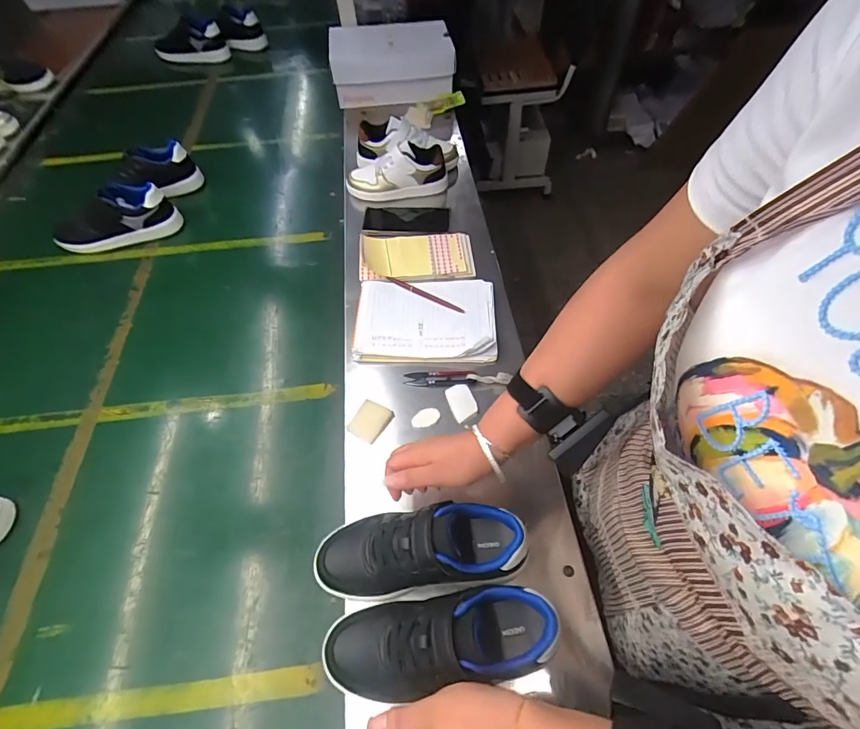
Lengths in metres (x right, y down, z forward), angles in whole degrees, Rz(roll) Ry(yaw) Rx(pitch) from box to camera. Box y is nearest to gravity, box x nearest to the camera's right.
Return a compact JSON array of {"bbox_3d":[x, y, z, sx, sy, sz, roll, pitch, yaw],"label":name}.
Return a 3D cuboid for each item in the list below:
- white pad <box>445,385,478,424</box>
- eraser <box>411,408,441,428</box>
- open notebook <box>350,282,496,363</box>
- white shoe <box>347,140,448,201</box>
[{"bbox_3d":[0.044,0.051,0.594,0.034,0.005,0.055,-15,57,-8],"label":"white pad"},{"bbox_3d":[-0.006,0.073,0.584,0.040,0.005,0.023,-22,58,-12],"label":"eraser"},{"bbox_3d":[-0.008,-0.074,0.665,0.214,0.022,0.153,0,56,3],"label":"open notebook"},{"bbox_3d":[-0.065,-0.379,0.836,0.194,0.084,0.078,-6,56,-2],"label":"white shoe"}]

